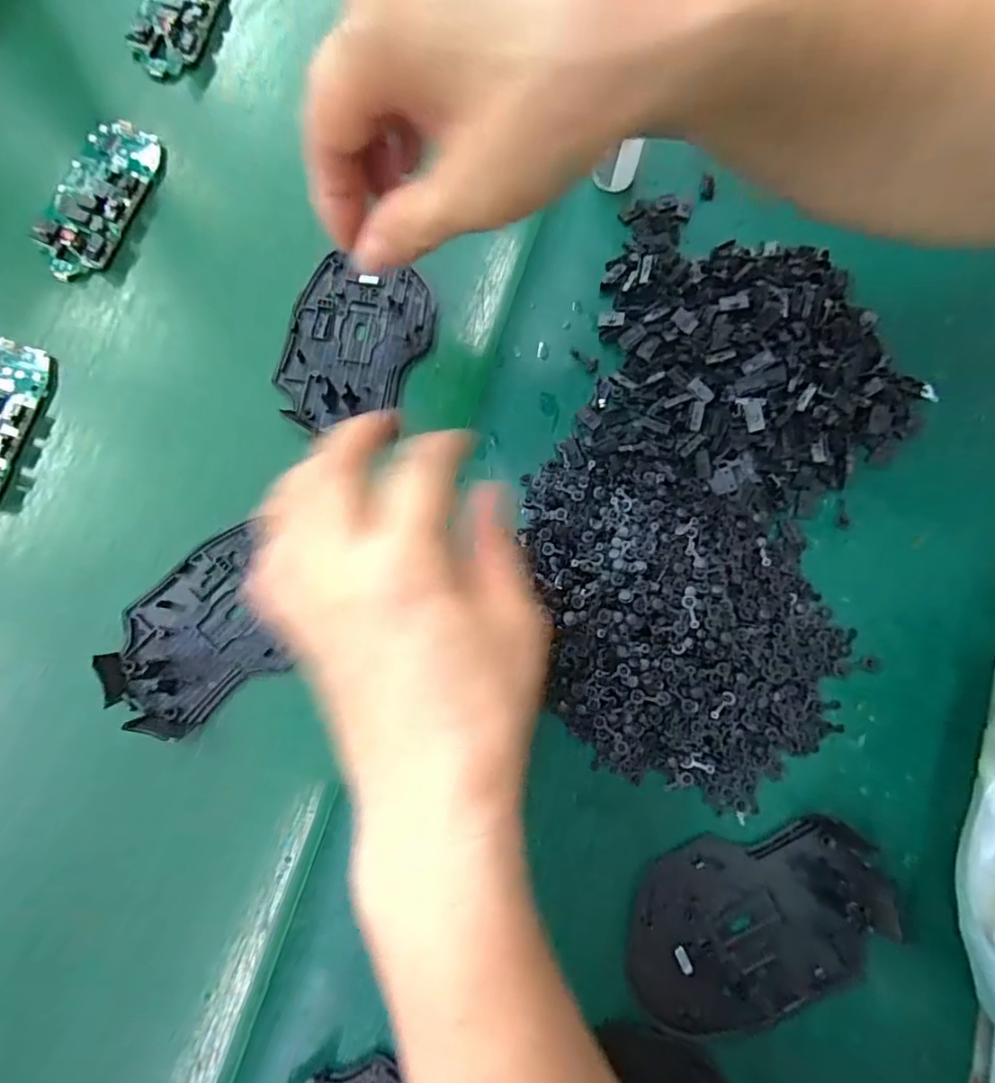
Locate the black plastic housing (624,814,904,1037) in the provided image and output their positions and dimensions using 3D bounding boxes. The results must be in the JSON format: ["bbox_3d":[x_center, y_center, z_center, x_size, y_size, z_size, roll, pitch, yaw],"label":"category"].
[{"bbox_3d":[0.115,0.168,0.238,0.116,0.008,0.074,-9,79,-2],"label":"black plastic housing"}]

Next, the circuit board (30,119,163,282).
[{"bbox_3d":[-0.227,-0.195,0.306,0.047,0.016,0.099,9,81,-1],"label":"circuit board"}]

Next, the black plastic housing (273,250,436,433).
[{"bbox_3d":[-0.077,-0.105,0.293,0.073,0.007,0.094,13,79,3],"label":"black plastic housing"}]

